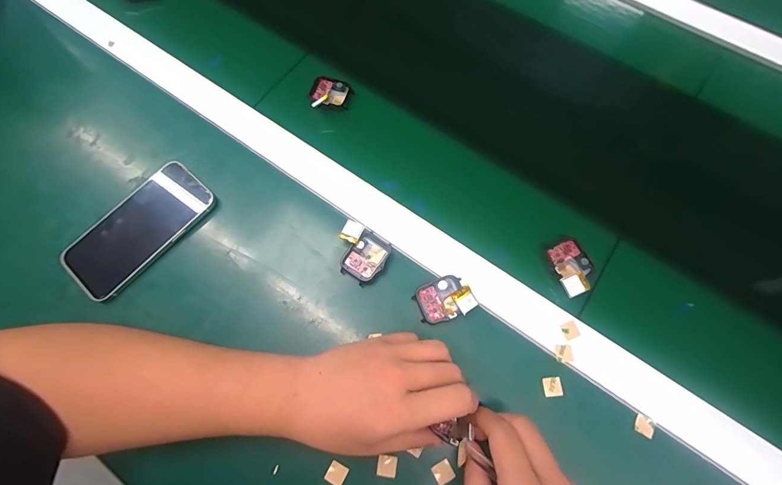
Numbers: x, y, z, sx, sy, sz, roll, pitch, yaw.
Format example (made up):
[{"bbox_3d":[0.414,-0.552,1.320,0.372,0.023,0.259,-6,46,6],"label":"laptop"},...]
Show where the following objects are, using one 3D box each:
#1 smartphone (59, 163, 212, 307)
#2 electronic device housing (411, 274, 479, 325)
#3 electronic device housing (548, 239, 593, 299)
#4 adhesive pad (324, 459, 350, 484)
[{"bbox_3d":[-0.253,-0.016,0.371,0.073,0.012,0.146,41,76,14],"label":"smartphone"},{"bbox_3d":[0.048,0.052,0.341,0.049,0.018,0.038,-19,71,-5],"label":"electronic device housing"},{"bbox_3d":[0.171,0.023,0.352,0.042,0.014,0.050,-23,71,-7],"label":"electronic device housing"},{"bbox_3d":[-0.045,0.192,0.308,0.016,0.004,0.016,29,74,11],"label":"adhesive pad"}]

